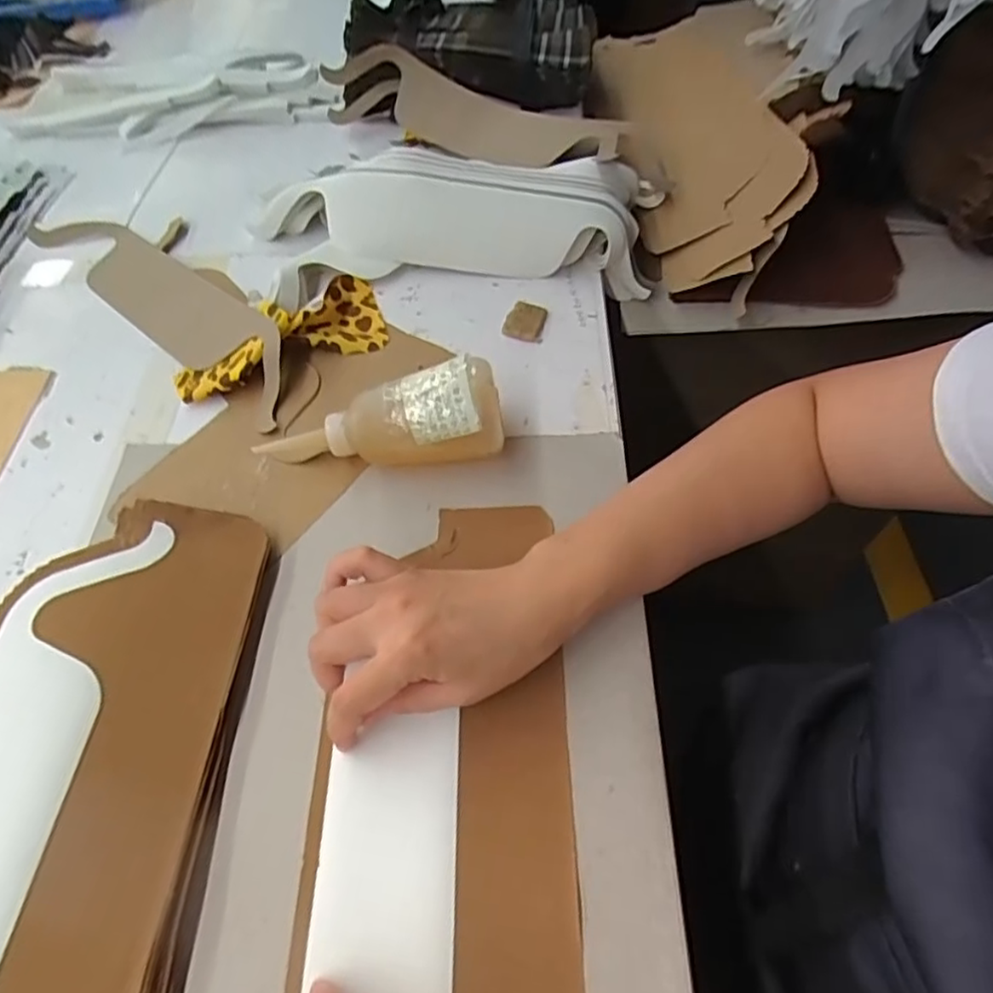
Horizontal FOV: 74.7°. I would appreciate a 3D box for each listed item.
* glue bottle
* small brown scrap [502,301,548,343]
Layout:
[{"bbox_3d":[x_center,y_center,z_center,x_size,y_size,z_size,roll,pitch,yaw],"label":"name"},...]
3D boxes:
[{"bbox_3d":[-0.081,-0.052,0.446,0.171,0.052,0.055,-9,56,14],"label":"glue bottle"},{"bbox_3d":[0.023,-0.145,0.536,0.031,0.008,0.040,9,58,8],"label":"small brown scrap"}]

